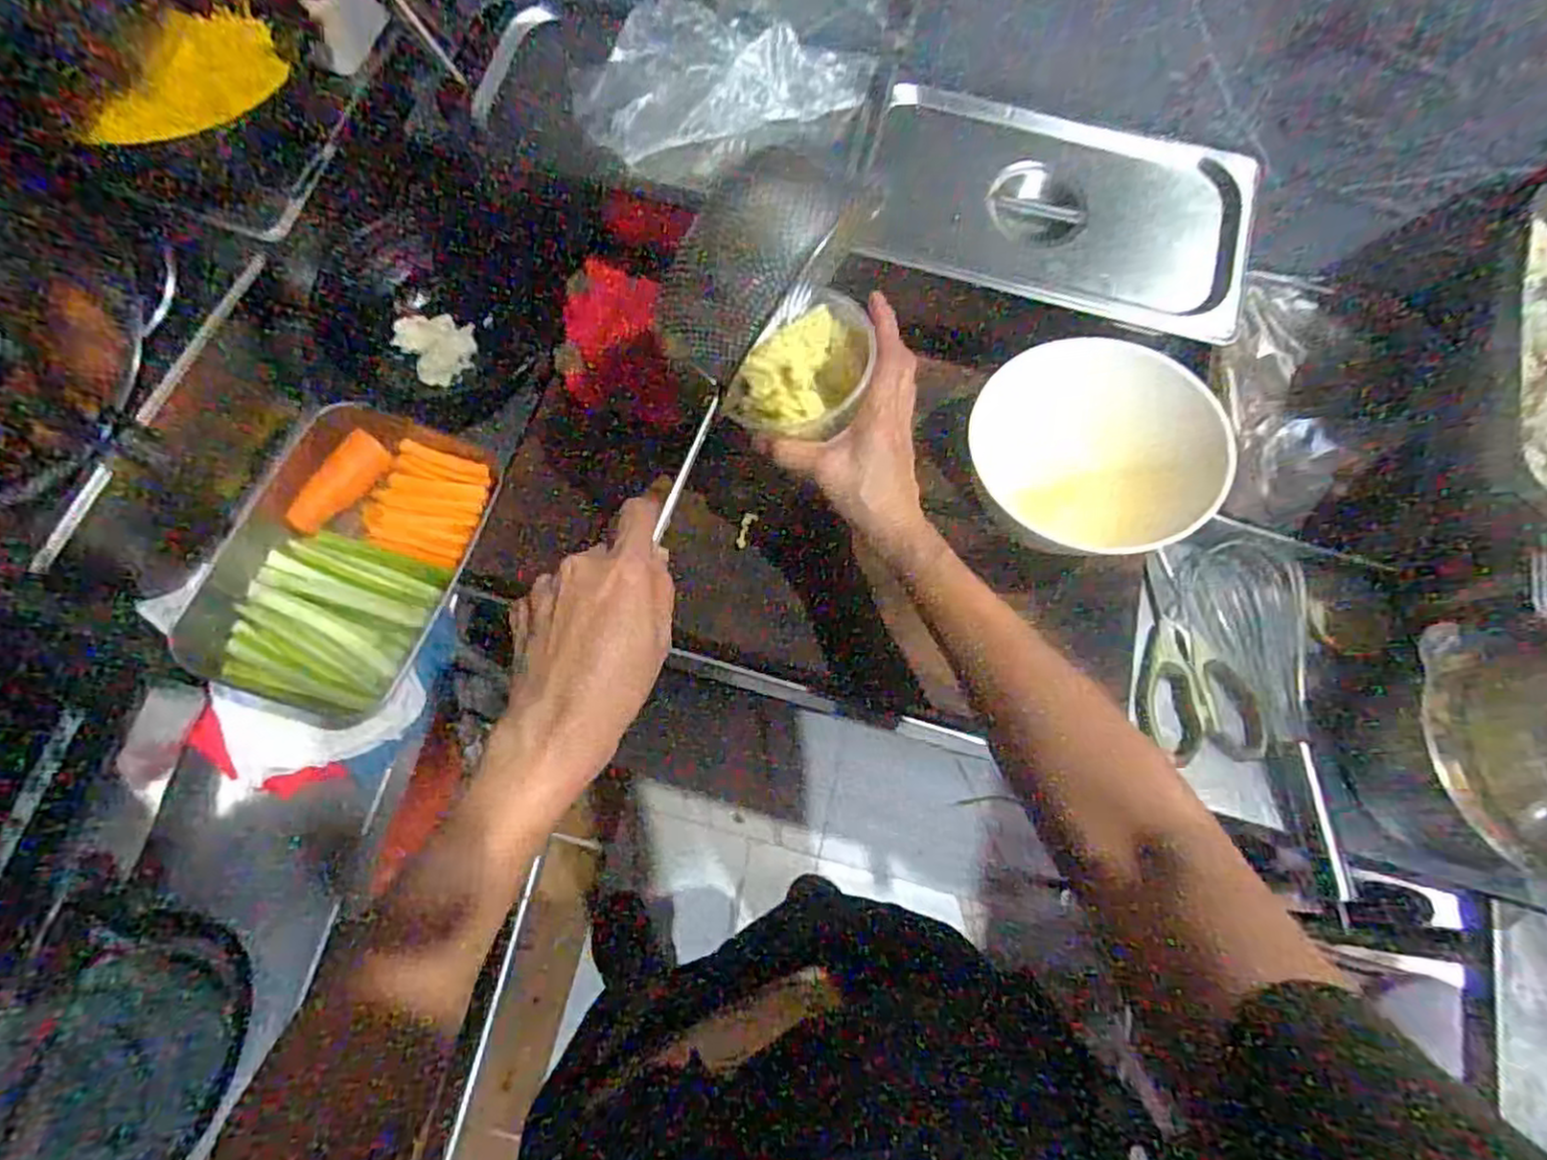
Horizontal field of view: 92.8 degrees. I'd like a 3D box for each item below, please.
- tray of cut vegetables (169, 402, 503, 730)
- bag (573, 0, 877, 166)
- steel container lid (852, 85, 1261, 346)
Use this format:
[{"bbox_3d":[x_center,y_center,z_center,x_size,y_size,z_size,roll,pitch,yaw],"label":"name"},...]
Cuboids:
[{"bbox_3d":[-0.324,-0.016,0.566,0.169,0.045,0.243,17,69,-10],"label":"tray of cut vegetables"},{"bbox_3d":[-0.042,-0.397,0.567,0.223,0.033,0.119,-14,73,-7],"label":"bag"},{"bbox_3d":[0.222,-0.290,0.571,0.294,0.038,0.139,20,101,6],"label":"steel container lid"}]

